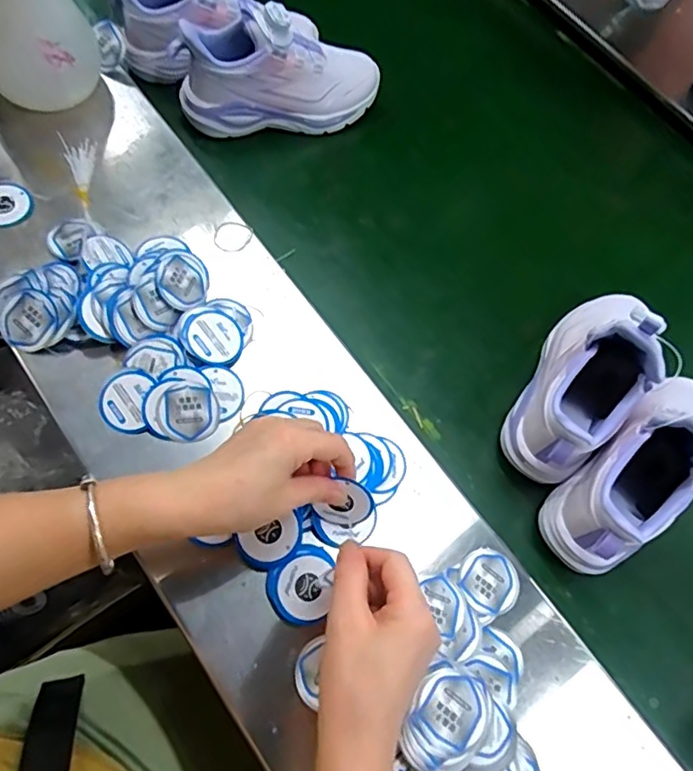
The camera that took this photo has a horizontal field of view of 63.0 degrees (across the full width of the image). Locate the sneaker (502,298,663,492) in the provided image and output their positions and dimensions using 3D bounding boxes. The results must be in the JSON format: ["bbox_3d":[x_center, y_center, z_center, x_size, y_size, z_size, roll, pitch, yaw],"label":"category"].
[{"bbox_3d":[0.219,-0.021,0.498,0.084,0.114,0.212,30,70,10],"label":"sneaker"}]

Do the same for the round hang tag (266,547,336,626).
[{"bbox_3d":[-0.031,0.150,0.422,0.052,0.007,0.049,1,68,-1],"label":"round hang tag"}]

